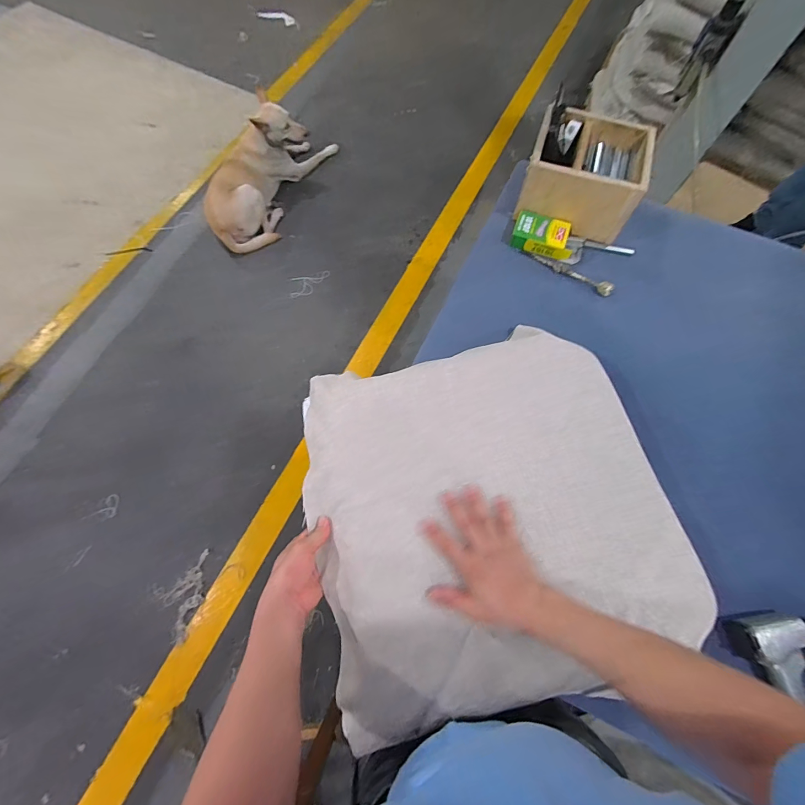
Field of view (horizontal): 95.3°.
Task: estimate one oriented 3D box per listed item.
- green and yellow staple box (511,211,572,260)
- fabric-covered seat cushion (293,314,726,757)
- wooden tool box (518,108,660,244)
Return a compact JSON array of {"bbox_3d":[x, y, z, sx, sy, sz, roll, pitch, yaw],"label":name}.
[{"bbox_3d":[0.302,-0.360,0.782,0.123,0.034,0.083,19,72,6],"label":"green and yellow staple box"},{"bbox_3d":[0.123,0.163,0.561,0.516,0.062,0.537,-13,71,-5],"label":"fabric-covered seat cushion"},{"bbox_3d":[0.378,-0.488,0.766,0.215,0.137,0.207,17,71,5],"label":"wooden tool box"}]

